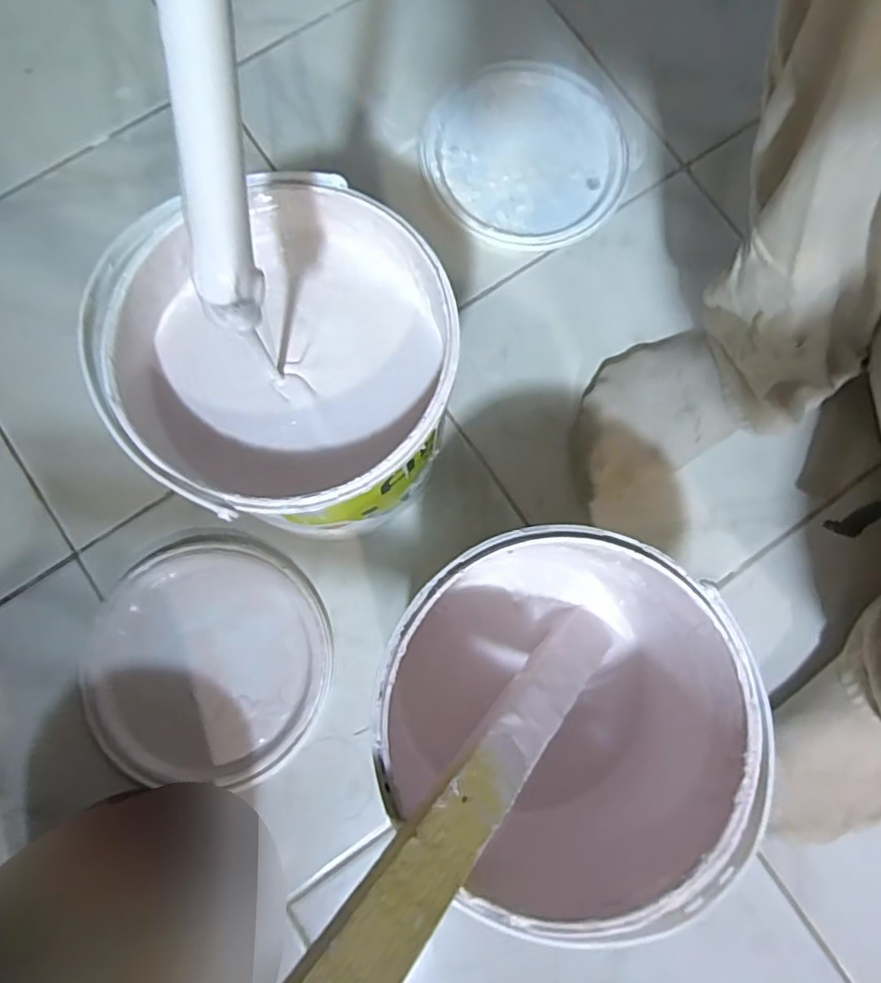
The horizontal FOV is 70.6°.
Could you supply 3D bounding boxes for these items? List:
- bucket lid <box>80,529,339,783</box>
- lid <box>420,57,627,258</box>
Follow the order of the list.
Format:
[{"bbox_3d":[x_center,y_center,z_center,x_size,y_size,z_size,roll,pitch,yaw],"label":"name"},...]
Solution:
[{"bbox_3d":[-0.171,0.121,0.455,0.173,0.011,0.165,0,80,-1],"label":"bucket lid"},{"bbox_3d":[0.072,-0.286,0.528,0.169,0.012,0.173,0,80,-1],"label":"lid"}]

